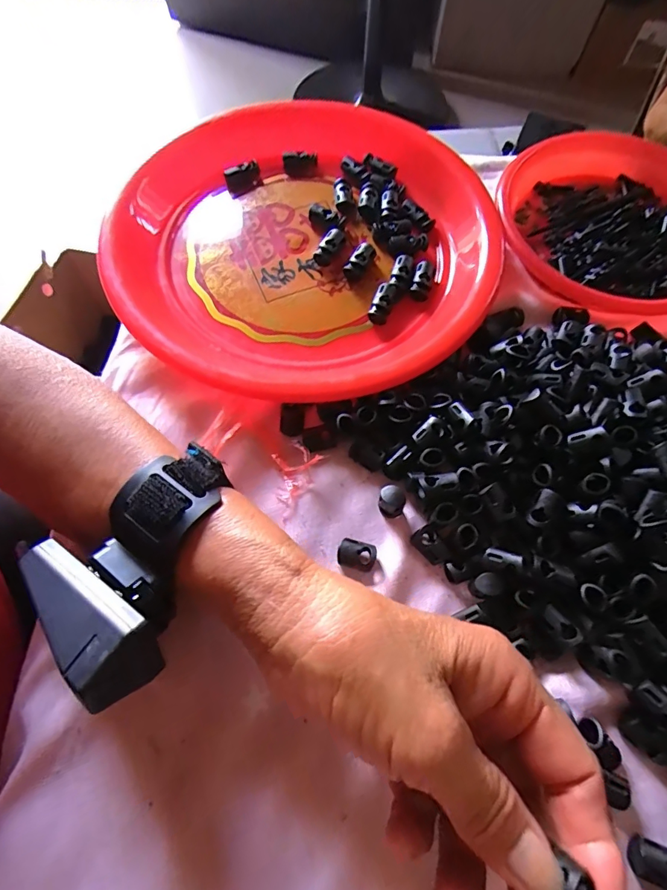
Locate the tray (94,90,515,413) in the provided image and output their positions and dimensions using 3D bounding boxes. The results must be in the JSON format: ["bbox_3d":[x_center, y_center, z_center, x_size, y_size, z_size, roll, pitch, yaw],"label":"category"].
[{"bbox_3d":[-0.018,-0.147,0.304,0.251,0.024,0.262,-14,67,-8],"label":"tray"}]

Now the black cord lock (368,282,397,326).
[{"bbox_3d":[0.032,-0.094,0.292,0.012,0.007,0.029,22,82,9],"label":"black cord lock"}]

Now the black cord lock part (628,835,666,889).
[{"bbox_3d":[0.132,0.171,0.180,0.020,0.009,0.014,19,67,7],"label":"black cord lock part"}]

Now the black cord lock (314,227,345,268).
[{"bbox_3d":[-0.002,-0.137,0.307,0.011,0.009,0.030,28,68,11],"label":"black cord lock"}]

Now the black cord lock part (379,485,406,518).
[{"bbox_3d":[0.032,0.031,0.238,0.014,0.018,0.012,19,66,7],"label":"black cord lock part"}]

